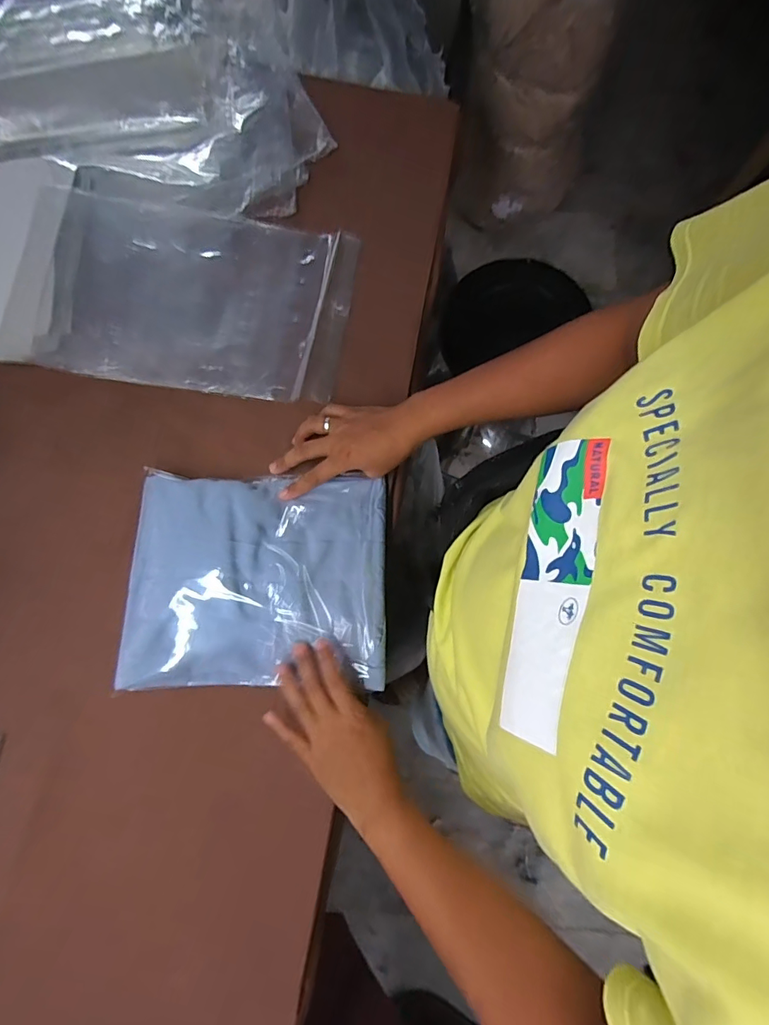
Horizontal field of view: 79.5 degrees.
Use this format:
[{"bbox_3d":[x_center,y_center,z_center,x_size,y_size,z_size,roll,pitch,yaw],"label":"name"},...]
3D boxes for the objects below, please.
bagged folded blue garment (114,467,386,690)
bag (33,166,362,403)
[{"bbox_3d":[-0.125,0.062,0.467,0.248,0.036,0.209,0,77,0],"label":"bagged folded blue garment"},{"bbox_3d":[-0.221,-0.268,0.558,0.349,0.011,0.252,9,79,-2],"label":"bag"}]

